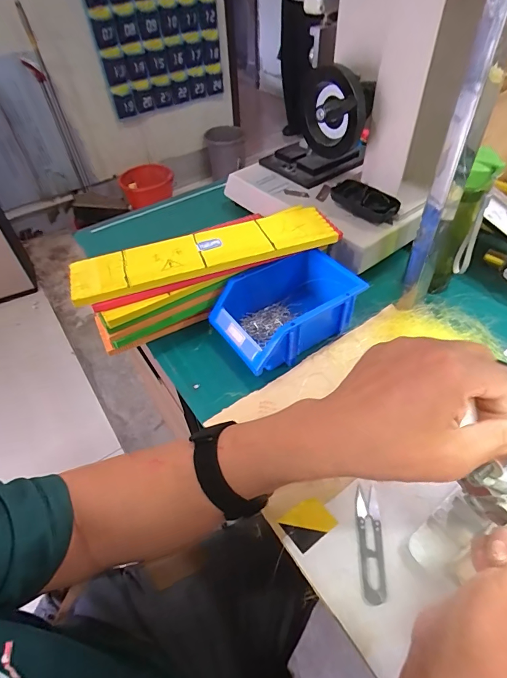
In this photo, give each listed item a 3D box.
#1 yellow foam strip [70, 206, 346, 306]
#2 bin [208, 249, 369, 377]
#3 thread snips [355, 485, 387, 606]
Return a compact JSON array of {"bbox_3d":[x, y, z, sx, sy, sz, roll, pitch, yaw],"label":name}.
[{"bbox_3d":[-0.066,-0.122,0.523,0.344,0.016,0.089,-16,50,-10],"label":"yellow foam strip"},{"bbox_3d":[0.047,-0.045,0.533,0.188,0.075,0.127,-26,52,-18],"label":"bin"},{"bbox_3d":[0.111,0.191,0.365,0.023,0.004,0.100,2,49,6],"label":"thread snips"}]

